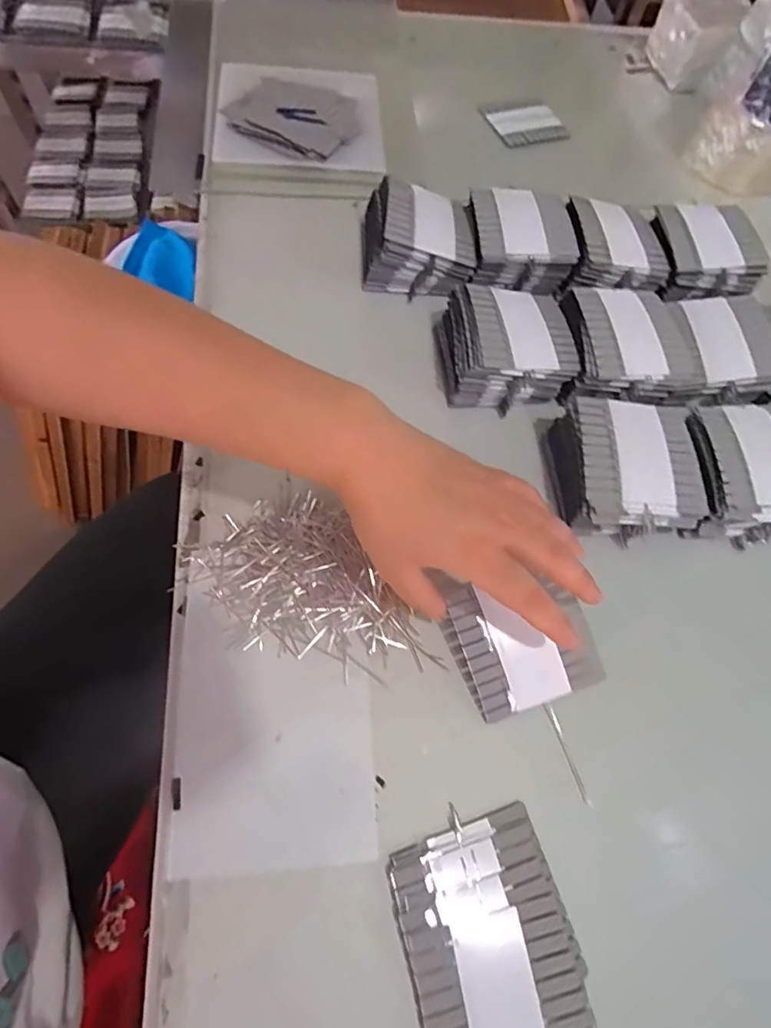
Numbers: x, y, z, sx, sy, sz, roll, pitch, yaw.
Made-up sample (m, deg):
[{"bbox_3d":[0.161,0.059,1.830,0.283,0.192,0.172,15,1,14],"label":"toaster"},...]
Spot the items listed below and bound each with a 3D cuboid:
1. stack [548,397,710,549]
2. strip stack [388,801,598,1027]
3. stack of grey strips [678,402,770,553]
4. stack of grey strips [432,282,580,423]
[{"bbox_3d":[0.169,-0.031,0.378,0.094,0.046,0.091,3,65,-4],"label":"stack"},{"bbox_3d":[0.054,0.220,0.265,0.082,0.011,0.116,-11,66,-10],"label":"strip stack"},{"bbox_3d":[0.264,-0.030,0.385,0.092,0.040,0.098,5,64,-3],"label":"stack of grey strips"},{"bbox_3d":[0.093,-0.129,0.416,0.095,0.045,0.086,-1,65,-6],"label":"stack of grey strips"}]

